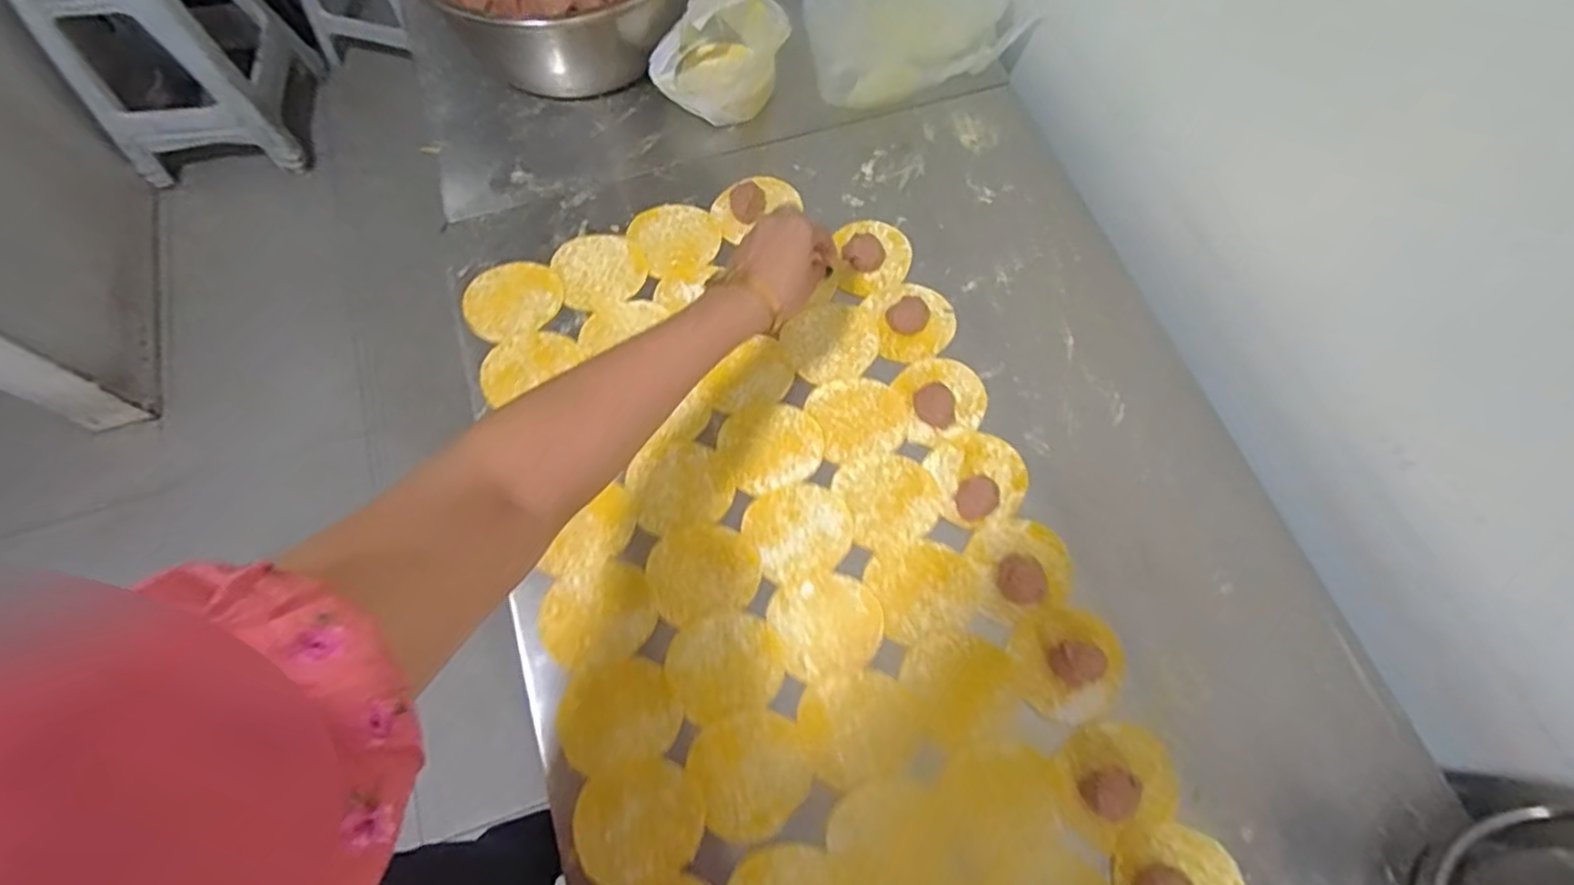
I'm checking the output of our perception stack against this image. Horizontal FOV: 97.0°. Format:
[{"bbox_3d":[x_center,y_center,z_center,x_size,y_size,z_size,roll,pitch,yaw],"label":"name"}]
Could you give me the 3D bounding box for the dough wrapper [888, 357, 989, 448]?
[{"bbox_3d":[0.132,-0.042,0.604,0.078,0.010,0.074,0,68,-1],"label":"dough wrapper"}]

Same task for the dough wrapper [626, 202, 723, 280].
[{"bbox_3d":[-0.106,-0.195,0.665,0.077,0.005,0.082,0,69,0],"label":"dough wrapper"}]

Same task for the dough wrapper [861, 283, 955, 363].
[{"bbox_3d":[0.115,-0.112,0.633,0.075,0.008,0.074,-12,69,-6],"label":"dough wrapper"}]

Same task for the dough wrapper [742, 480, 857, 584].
[{"bbox_3d":[0.011,0.071,0.561,0.081,0.004,0.078,0,68,-1],"label":"dough wrapper"}]

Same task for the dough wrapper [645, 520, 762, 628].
[{"bbox_3d":[-0.067,0.099,0.548,0.084,0.006,0.073,-16,69,-8],"label":"dough wrapper"}]

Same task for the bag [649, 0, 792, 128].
[{"bbox_3d":[-0.070,-0.378,0.691,0.120,0.096,0.093,-26,71,-11],"label":"bag"}]

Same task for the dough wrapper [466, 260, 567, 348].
[{"bbox_3d":[-0.248,-0.131,0.635,0.083,0.008,0.081,-18,71,-10],"label":"dough wrapper"}]

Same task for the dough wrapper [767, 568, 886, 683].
[{"bbox_3d":[0.030,0.137,0.533,0.083,0.004,0.077,0,68,-1],"label":"dough wrapper"}]

